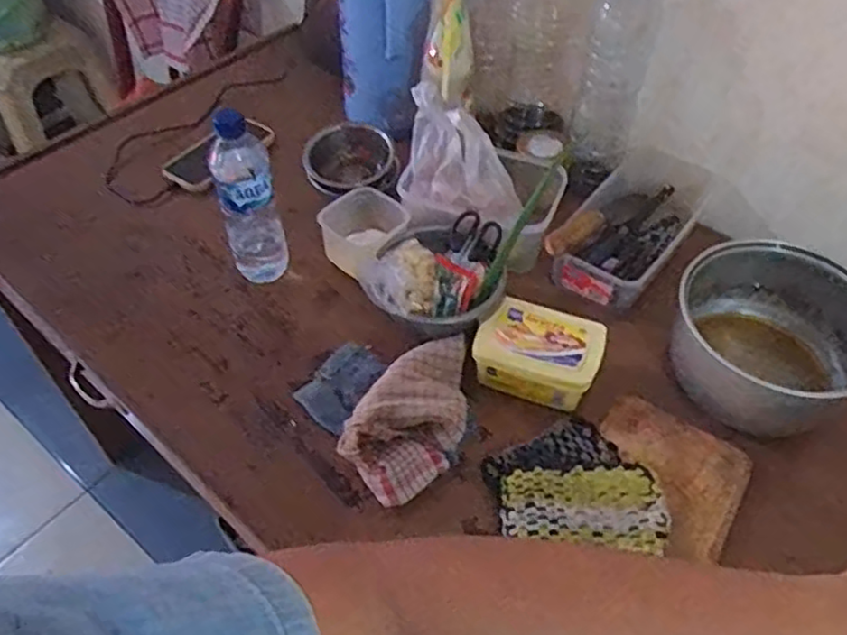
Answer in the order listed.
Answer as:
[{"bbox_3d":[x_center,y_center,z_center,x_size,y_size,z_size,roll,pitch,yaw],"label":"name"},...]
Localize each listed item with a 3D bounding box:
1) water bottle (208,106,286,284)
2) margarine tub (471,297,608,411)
[{"bbox_3d":[-0.207,-0.140,0.804,0.063,0.233,0.076,-14,52,-11],"label":"water bottle"},{"bbox_3d":[0.127,0.038,0.753,0.130,0.056,0.101,15,52,13],"label":"margarine tub"}]

